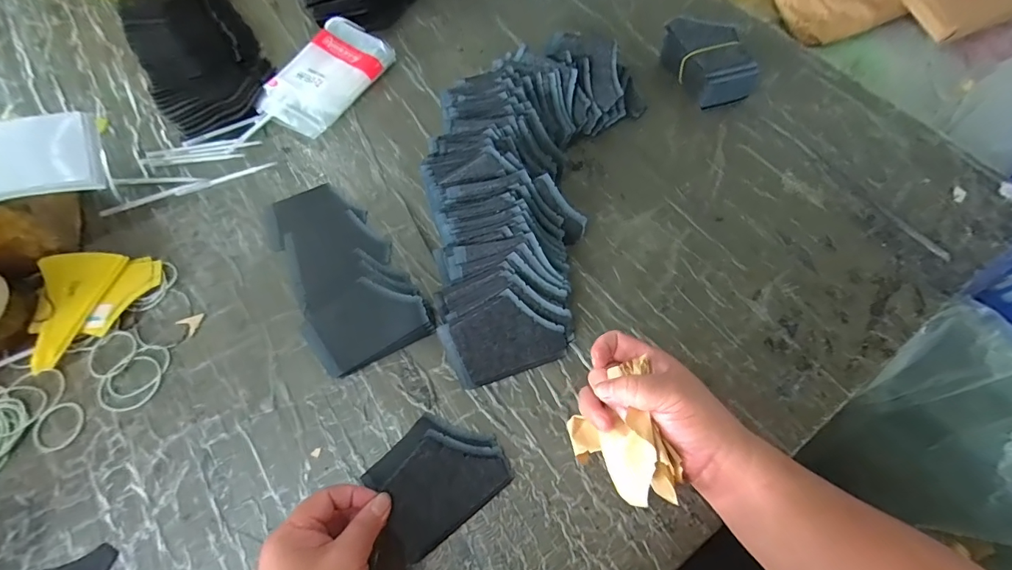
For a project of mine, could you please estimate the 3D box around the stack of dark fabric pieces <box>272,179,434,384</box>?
[{"bbox_3d":[-0.172,-0.019,0.440,0.106,0.016,0.223,-32,69,-12],"label":"stack of dark fabric pieces"}]

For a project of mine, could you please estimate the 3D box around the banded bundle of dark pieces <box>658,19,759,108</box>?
[{"bbox_3d":[0.244,-0.270,0.517,0.071,0.046,0.113,-22,67,-8],"label":"banded bundle of dark pieces"}]

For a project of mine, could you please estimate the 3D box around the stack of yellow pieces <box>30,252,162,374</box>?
[{"bbox_3d":[-0.413,0.015,0.431,0.109,0.015,0.118,-16,67,-6],"label":"stack of yellow pieces"}]

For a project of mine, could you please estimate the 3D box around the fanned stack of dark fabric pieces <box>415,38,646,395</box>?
[{"bbox_3d":[0.010,-0.105,0.444,0.206,0.056,0.417,17,67,9],"label":"fanned stack of dark fabric pieces"}]

